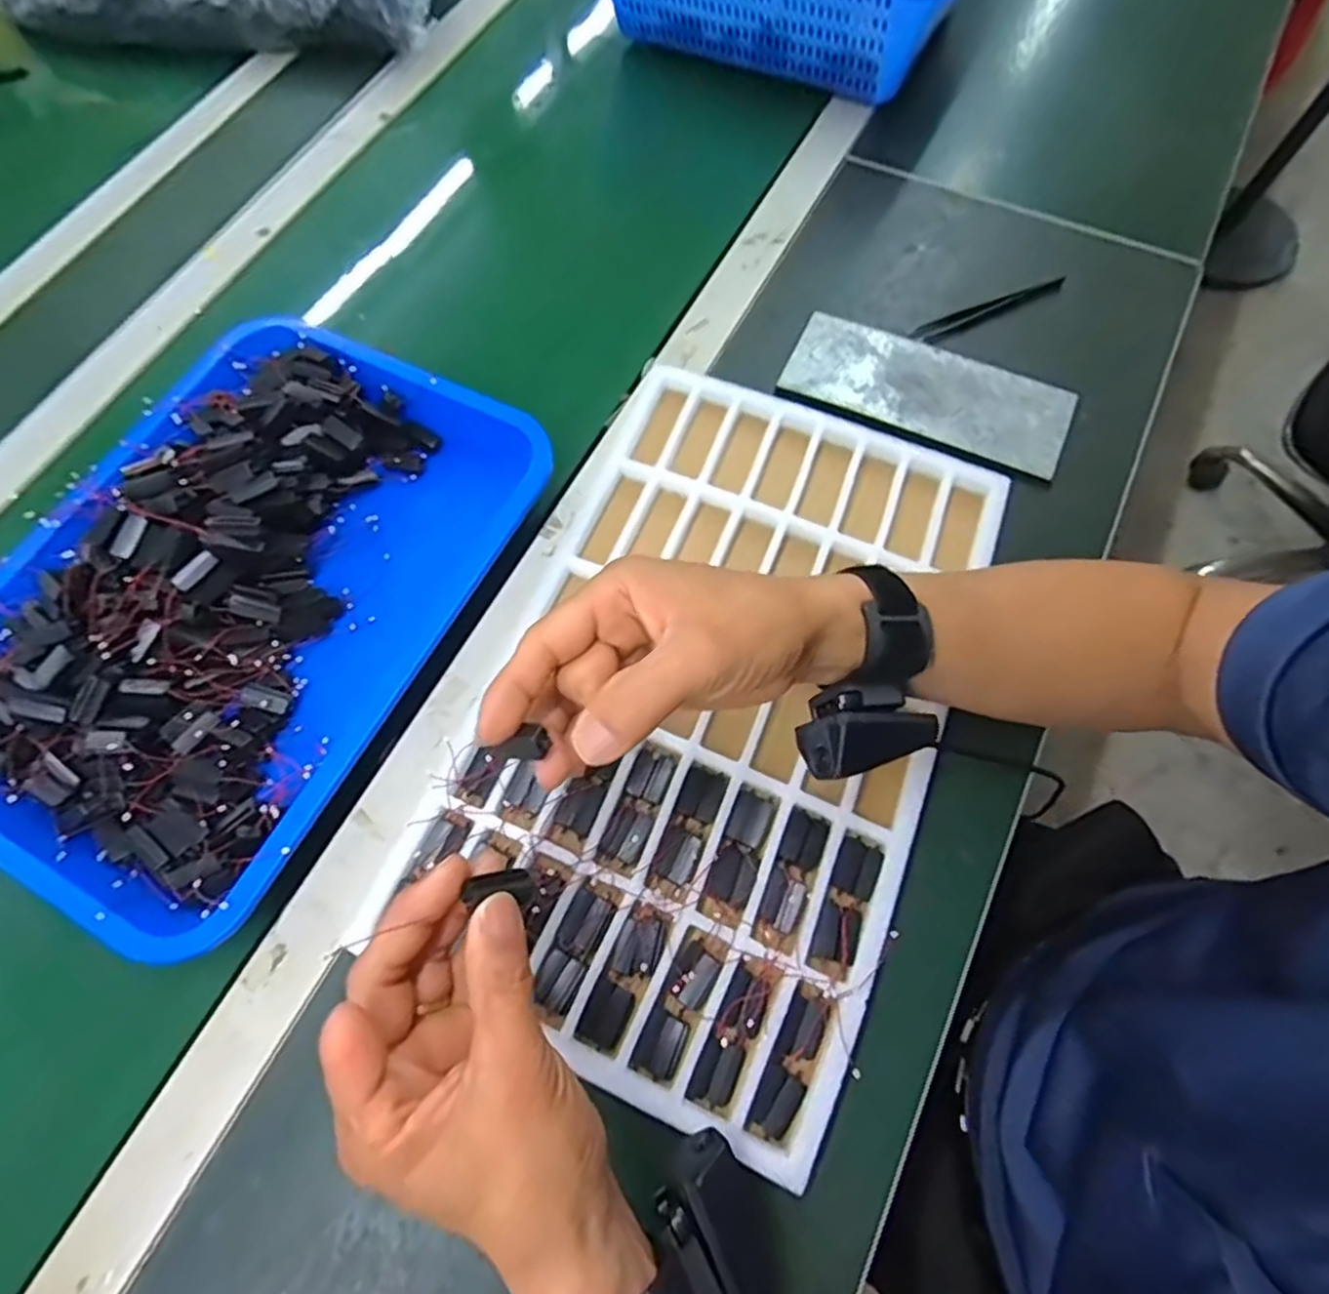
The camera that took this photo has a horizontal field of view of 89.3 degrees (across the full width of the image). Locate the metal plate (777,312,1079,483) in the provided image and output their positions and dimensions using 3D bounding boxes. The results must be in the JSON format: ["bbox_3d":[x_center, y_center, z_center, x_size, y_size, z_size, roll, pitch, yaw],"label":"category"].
[{"bbox_3d":[0.188,-0.185,0.483,0.196,0.011,0.082,24,71,10],"label":"metal plate"}]

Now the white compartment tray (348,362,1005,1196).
[{"bbox_3d":[0.030,0.025,0.394,0.247,0.021,0.407,22,72,8],"label":"white compartment tray"}]

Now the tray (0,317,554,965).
[{"bbox_3d":[-0.260,-0.039,0.411,0.250,0.053,0.359,25,71,11],"label":"tray"}]

